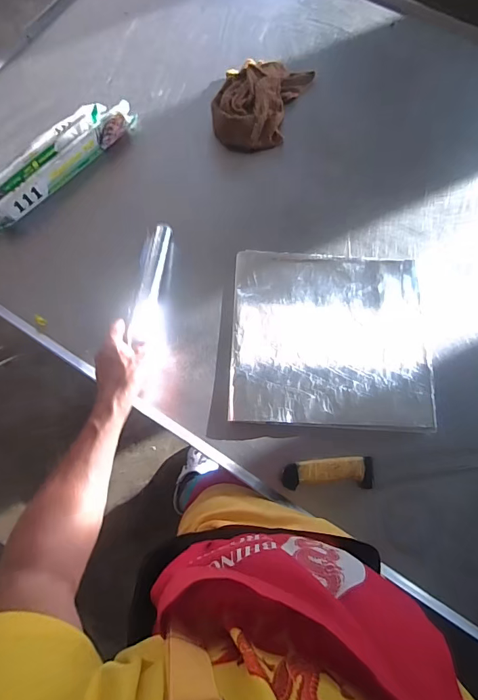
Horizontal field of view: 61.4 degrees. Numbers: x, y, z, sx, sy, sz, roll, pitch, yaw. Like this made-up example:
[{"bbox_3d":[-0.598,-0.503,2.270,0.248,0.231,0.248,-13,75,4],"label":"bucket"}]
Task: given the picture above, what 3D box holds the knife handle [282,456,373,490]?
[{"bbox_3d":[0.138,0.191,0.628,0.139,0.028,0.046,-1,74,0],"label":"knife handle"}]

